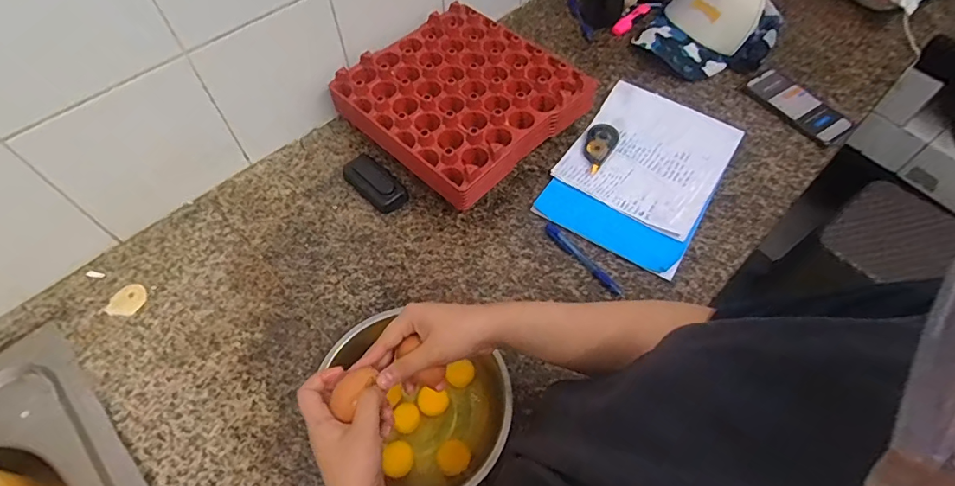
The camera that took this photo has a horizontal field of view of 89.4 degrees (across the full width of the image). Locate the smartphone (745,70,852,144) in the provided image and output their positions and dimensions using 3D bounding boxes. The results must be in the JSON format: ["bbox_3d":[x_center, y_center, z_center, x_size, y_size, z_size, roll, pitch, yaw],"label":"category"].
[{"bbox_3d":[0.543,-0.235,0.812,0.089,0.013,0.165,-29,62,-17],"label":"smartphone"}]

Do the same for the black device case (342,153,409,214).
[{"bbox_3d":[-0.151,-0.092,0.711,0.104,0.028,0.051,39,66,22],"label":"black device case"}]

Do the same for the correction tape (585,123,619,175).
[{"bbox_3d":[0.189,-0.148,0.745,0.044,0.020,0.086,16,60,10],"label":"correction tape"}]

